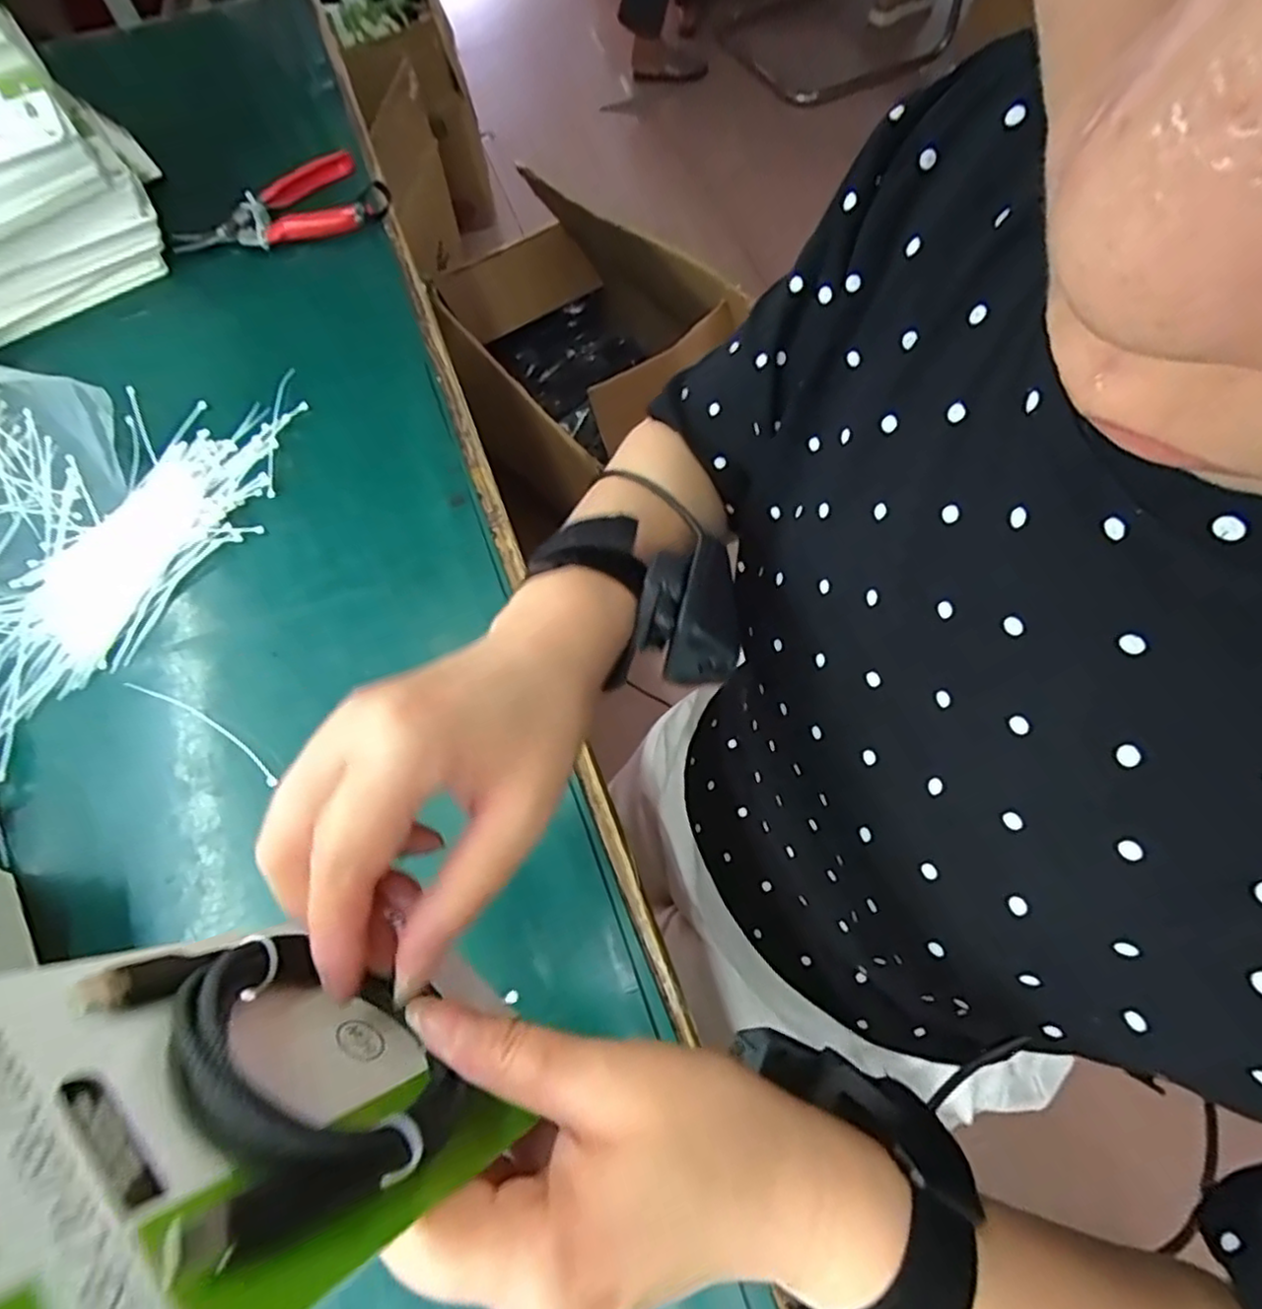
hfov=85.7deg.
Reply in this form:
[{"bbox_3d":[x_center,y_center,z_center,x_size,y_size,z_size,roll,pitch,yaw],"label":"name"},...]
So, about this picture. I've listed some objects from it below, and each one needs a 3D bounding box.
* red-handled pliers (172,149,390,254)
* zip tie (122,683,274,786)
[{"bbox_3d":[-0.284,-0.358,0.562,0.163,0.032,0.093,-37,68,-14],"label":"red-handled pliers"},{"bbox_3d":[-0.240,0.039,0.381,0.114,0.005,0.011,29,67,13],"label":"zip tie"}]

